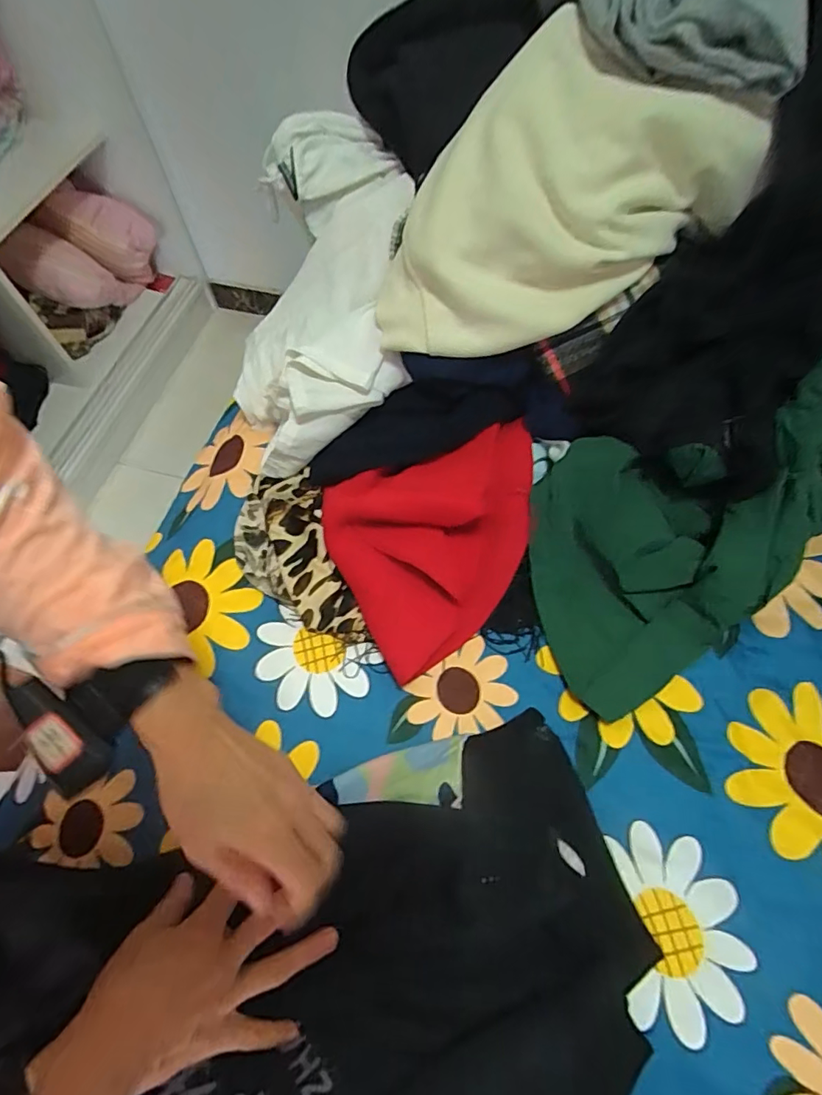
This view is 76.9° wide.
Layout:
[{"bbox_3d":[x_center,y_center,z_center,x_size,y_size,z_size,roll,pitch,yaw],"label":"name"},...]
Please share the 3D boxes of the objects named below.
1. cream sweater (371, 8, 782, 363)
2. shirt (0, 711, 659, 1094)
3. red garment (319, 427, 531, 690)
[{"bbox_3d":[0.114,-0.299,0.455,0.288,0.163,0.165,-23,65,-9],"label":"cream sweater"},{"bbox_3d":[-0.077,0.347,0.336,0.500,0.075,0.340,-13,64,-4],"label":"shirt"},{"bbox_3d":[0.031,0.000,0.503,0.210,0.082,0.194,-14,65,-5],"label":"red garment"}]

